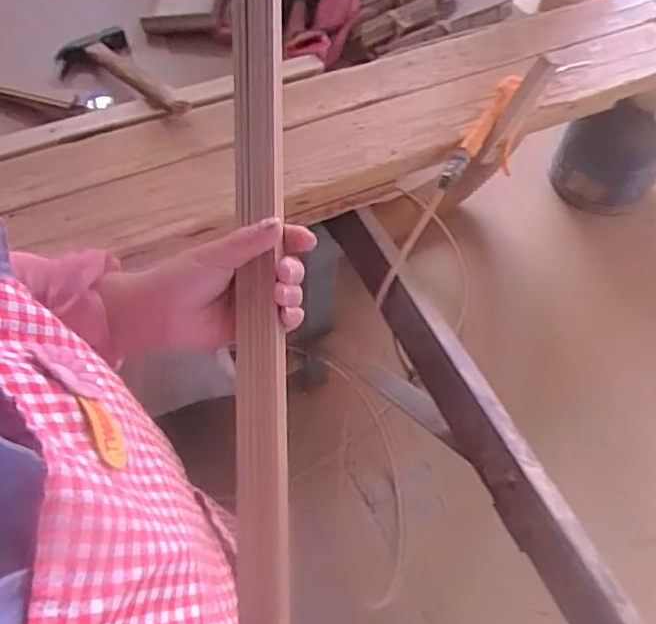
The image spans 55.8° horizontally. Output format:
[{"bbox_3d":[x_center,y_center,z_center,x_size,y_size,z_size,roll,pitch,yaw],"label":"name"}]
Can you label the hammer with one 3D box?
[{"bbox_3d":[-0.279,-0.328,0.847,0.103,0.024,0.283,-37,54,-22],"label":"hammer"}]

